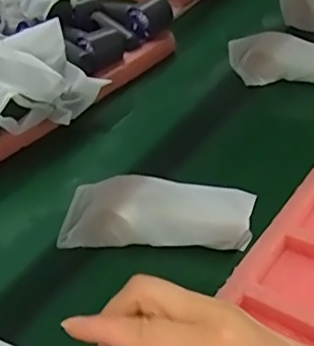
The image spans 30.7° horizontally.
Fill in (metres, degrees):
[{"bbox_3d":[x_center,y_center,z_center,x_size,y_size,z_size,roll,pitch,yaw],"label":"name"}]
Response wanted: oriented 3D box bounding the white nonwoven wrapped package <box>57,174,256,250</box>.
[{"bbox_3d":[-0.003,0.036,0.595,0.196,0.055,0.070,-1,42,10],"label":"white nonwoven wrapped package"}]

